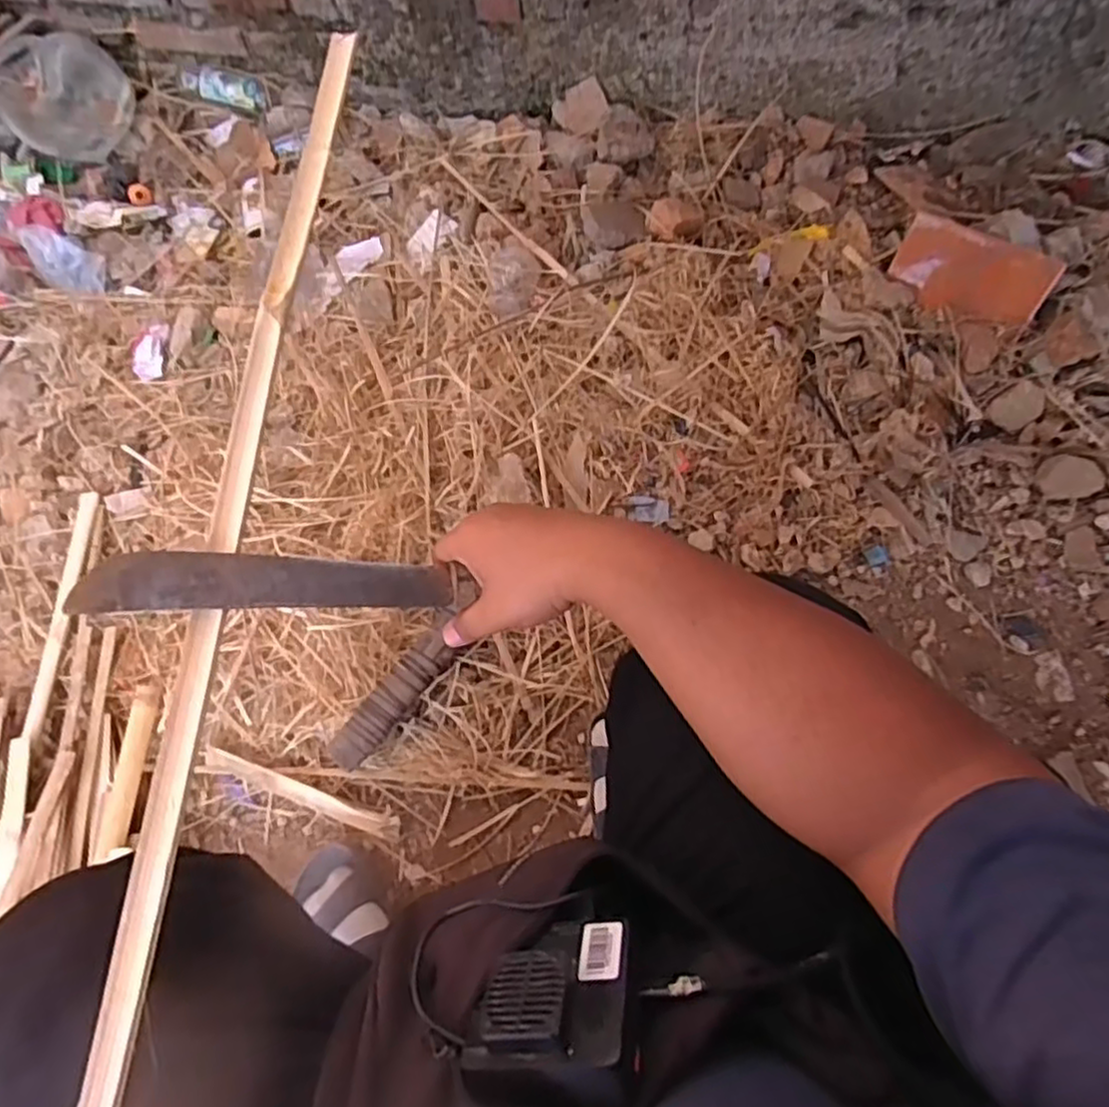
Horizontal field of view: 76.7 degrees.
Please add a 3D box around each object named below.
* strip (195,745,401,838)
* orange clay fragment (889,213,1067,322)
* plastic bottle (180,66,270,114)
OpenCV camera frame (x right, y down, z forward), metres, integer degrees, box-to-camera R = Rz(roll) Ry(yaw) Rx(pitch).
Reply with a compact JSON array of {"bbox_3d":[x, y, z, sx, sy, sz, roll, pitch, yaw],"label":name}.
[{"bbox_3d":[-0.293,0.275,0.804,0.243,0.012,0.028,15,66,11],"label":"strip"},{"bbox_3d":[0.575,-0.390,0.975,0.025,0.104,0.199,-21,49,-36],"label":"orange clay fragment"},{"bbox_3d":[-0.572,-0.814,1.226,0.165,0.039,0.059,18,70,13],"label":"plastic bottle"}]

